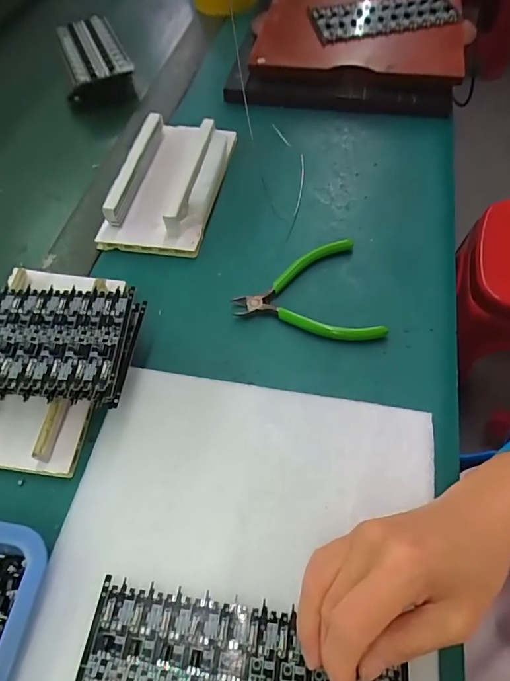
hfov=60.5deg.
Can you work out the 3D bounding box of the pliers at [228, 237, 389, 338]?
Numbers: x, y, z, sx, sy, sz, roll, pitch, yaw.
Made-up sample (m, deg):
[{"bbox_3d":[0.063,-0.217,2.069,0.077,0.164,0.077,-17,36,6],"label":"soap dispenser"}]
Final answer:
[{"bbox_3d":[0.039,-0.035,0.351,0.108,0.015,0.095,-12,58,-3],"label":"pliers"}]

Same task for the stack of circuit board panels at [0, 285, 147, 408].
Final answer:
[{"bbox_3d":[-0.166,0.001,0.291,0.164,0.025,0.081,0,58,5],"label":"stack of circuit board panels"}]

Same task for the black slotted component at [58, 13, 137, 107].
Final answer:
[{"bbox_3d":[-0.205,-0.357,0.555,0.076,0.035,0.171,-20,59,-8],"label":"black slotted component"}]

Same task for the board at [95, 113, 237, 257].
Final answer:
[{"bbox_3d":[-0.075,-0.154,0.414,0.093,0.039,0.171,11,60,11],"label":"board"}]

